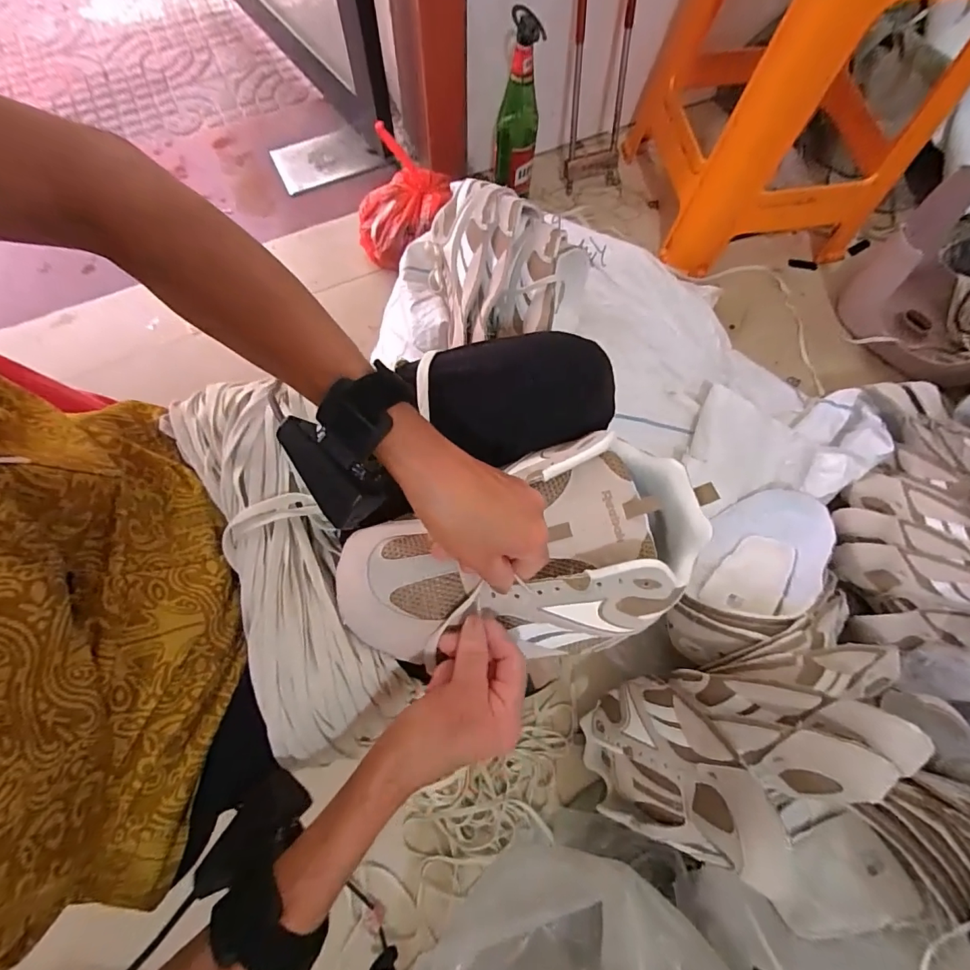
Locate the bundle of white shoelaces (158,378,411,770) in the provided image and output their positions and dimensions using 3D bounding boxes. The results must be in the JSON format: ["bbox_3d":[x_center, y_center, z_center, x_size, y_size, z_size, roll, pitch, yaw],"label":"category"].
[{"bbox_3d":[-0.152,0.049,0.349,0.095,0.055,0.301,-24,75,-9],"label":"bundle of white shoelaces"}]

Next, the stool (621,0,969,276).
[{"bbox_3d":[0.498,-0.694,0.752,0.348,0.449,0.425,-9,73,-5],"label":"stool"}]

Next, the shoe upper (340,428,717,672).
[{"bbox_3d":[0.028,0.051,0.336,0.263,0.071,0.136,-14,73,-3],"label":"shoe upper"}]

